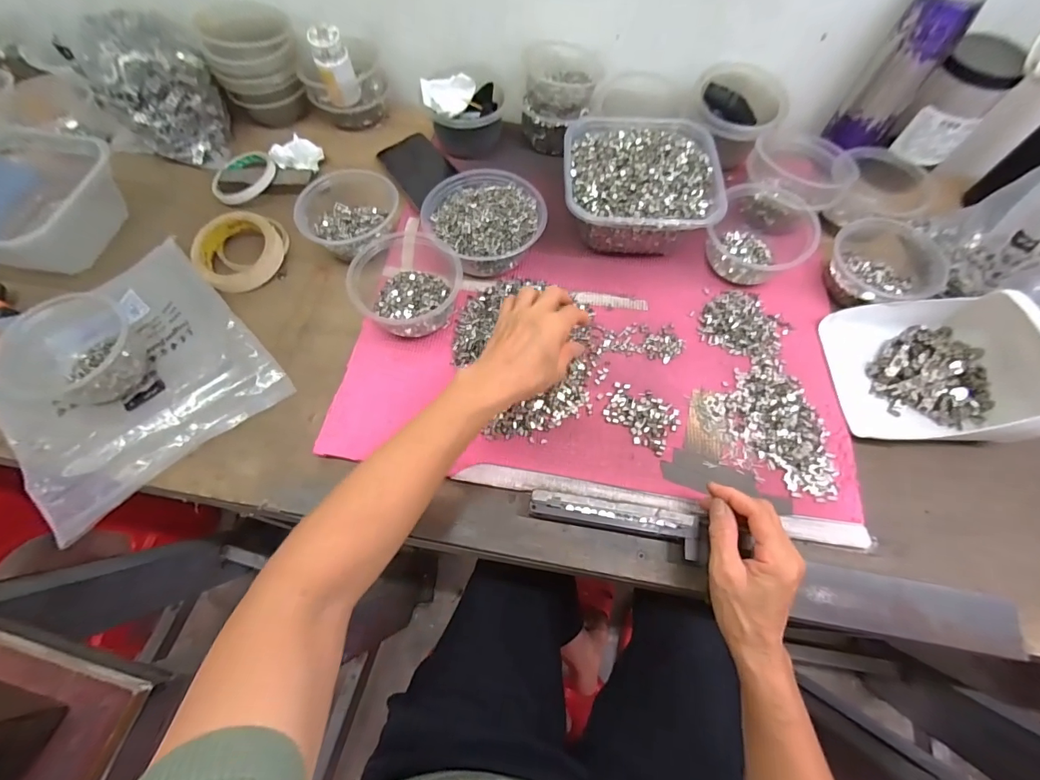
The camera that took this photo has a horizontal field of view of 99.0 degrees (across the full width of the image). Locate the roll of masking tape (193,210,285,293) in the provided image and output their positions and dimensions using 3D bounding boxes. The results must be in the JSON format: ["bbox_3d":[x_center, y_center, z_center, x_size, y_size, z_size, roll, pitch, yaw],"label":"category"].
[{"bbox_3d":[-0.340,-0.168,0.532,0.104,0.025,0.096,1,64,-1],"label":"roll of masking tape"}]

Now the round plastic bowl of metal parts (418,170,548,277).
[{"bbox_3d":[-0.042,-0.197,0.523,0.139,0.058,0.124,39,69,16],"label":"round plastic bowl of metal parts"}]

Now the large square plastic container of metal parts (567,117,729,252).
[{"bbox_3d":[0.140,-0.249,0.537,0.172,0.079,0.175,2,64,0],"label":"large square plastic container of metal parts"}]

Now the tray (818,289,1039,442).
[{"bbox_3d":[0.425,-0.030,0.440,0.174,0.084,0.157,0,64,-1],"label":"tray"}]

